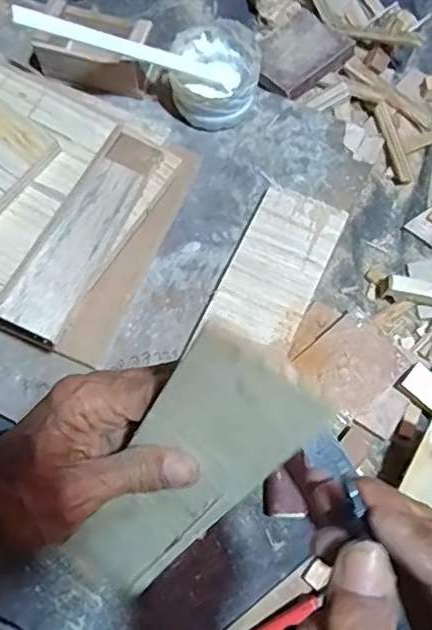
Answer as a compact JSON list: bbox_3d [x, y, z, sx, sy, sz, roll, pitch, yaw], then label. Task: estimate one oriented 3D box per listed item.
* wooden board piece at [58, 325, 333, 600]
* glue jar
[{"bbox_3d":[-0.028,0.096,0.307,0.057,0.255,0.009,35,46,3],"label":"wooden board piece"},{"bbox_3d":[0.000,-0.235,0.594,0.083,0.071,0.091,0,71,1],"label":"glue jar"}]

